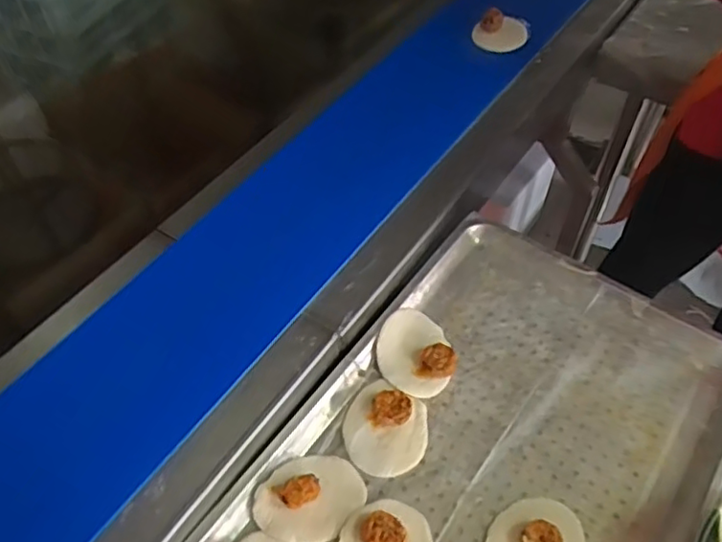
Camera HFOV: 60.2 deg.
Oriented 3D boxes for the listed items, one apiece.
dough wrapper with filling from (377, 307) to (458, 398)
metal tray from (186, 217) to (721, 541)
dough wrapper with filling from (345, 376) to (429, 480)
[{"bbox_3d":[0.061,0.091,0.720,0.081,0.026,0.104,-11,53,-8],"label":"dough wrapper with filling"},{"bbox_3d":[0.136,0.202,0.647,0.390,0.035,0.588,31,58,21],"label":"metal tray"},{"bbox_3d":[0.027,0.166,0.663,0.088,0.030,0.096,0,52,0],"label":"dough wrapper with filling"}]

